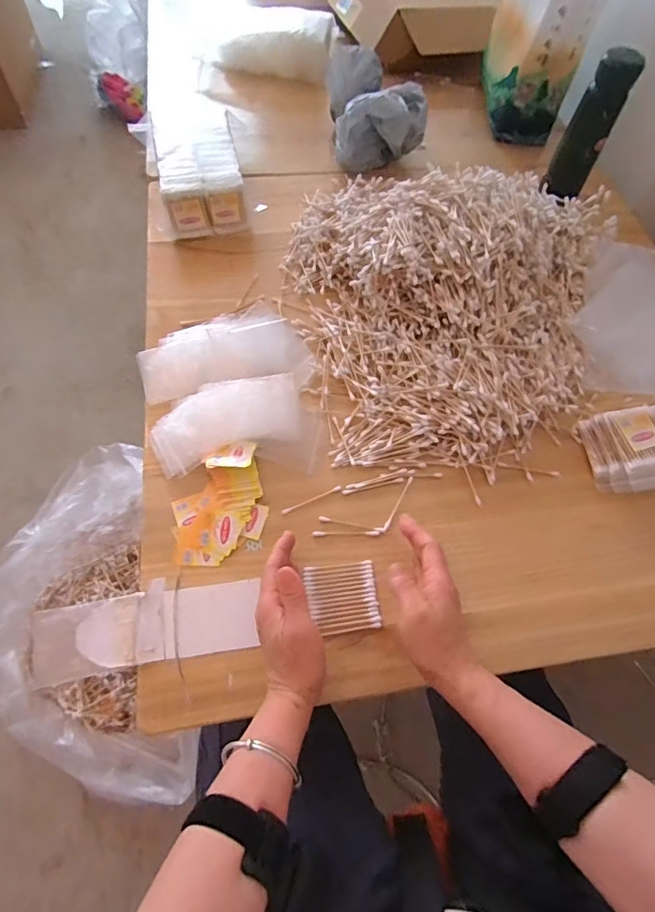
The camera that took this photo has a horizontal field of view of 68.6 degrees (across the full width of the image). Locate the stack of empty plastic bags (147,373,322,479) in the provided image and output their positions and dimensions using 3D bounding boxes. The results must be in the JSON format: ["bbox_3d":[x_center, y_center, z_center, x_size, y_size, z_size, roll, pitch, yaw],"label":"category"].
[{"bbox_3d":[-0.104,-0.036,0.544,0.191,0.036,0.107,-2,62,-5],"label":"stack of empty plastic bags"}]

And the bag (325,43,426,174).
[{"bbox_3d":[0.078,-0.562,0.785,0.143,0.090,0.176,-3,62,-5],"label":"bag"}]

